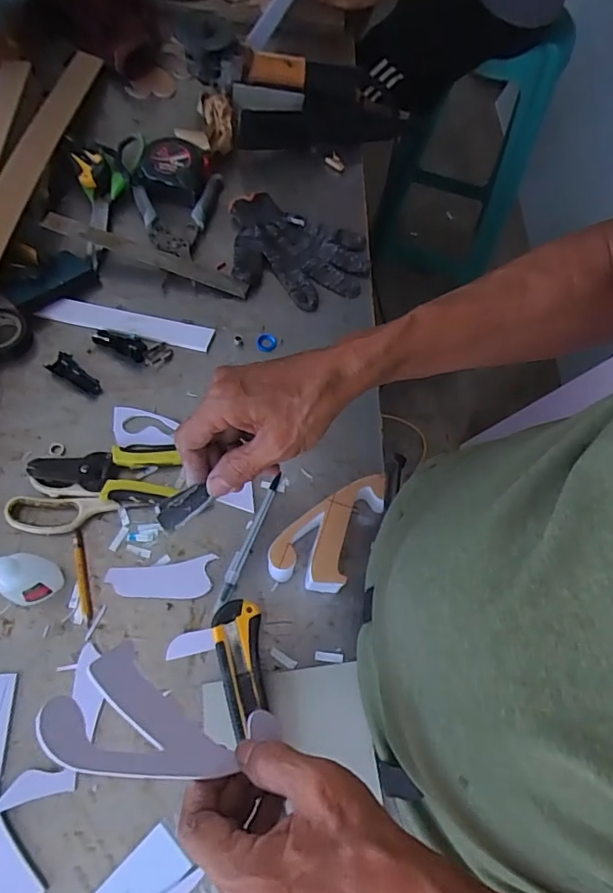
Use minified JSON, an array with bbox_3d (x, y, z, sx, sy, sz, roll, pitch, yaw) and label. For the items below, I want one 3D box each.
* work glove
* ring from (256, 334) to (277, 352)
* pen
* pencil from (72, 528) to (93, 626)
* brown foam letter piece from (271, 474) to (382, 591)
[{"bbox_3d":[-0.017,-0.247,0.661,0.184,0.023,0.143,19,64,5],"label":"work glove"},{"bbox_3d":[-0.047,-0.123,0.611,0.024,0.006,0.022,1,64,-3],"label":"ring"},{"bbox_3d":[-0.056,0.089,0.505,0.012,0.006,0.138,19,64,6],"label":"pen"},{"bbox_3d":[-0.207,0.118,0.477,0.009,0.008,0.086,-14,66,-10],"label":"pencil"},{"bbox_3d":[0.030,0.087,0.491,0.131,0.042,0.064,-35,71,-19],"label":"brown foam letter piece"}]

